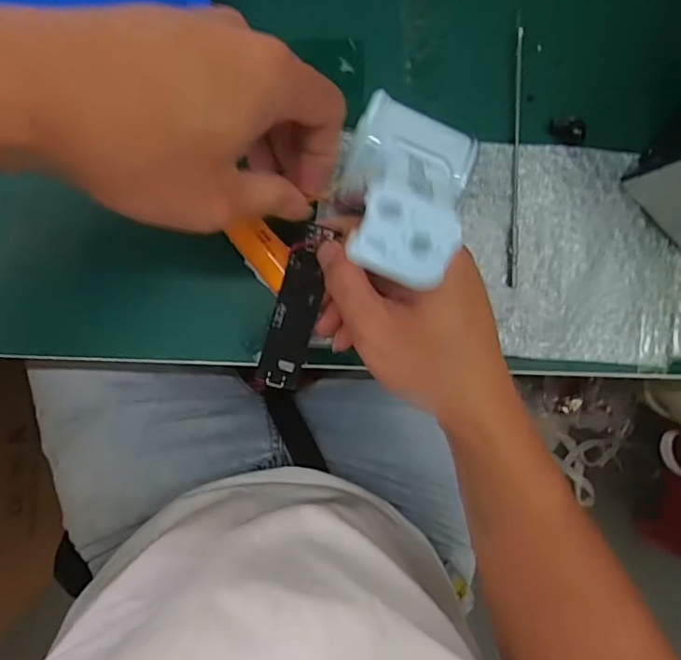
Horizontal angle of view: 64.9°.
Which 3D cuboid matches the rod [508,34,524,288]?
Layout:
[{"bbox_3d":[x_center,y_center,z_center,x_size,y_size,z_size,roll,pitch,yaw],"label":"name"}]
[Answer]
[{"bbox_3d":[0.103,-0.099,0.312,0.006,0.010,0.145,0,91,-7],"label":"rod"}]

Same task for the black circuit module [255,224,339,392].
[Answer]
[{"bbox_3d":[-0.025,-0.010,0.290,0.023,0.005,0.088,13,101,-7],"label":"black circuit module"}]

